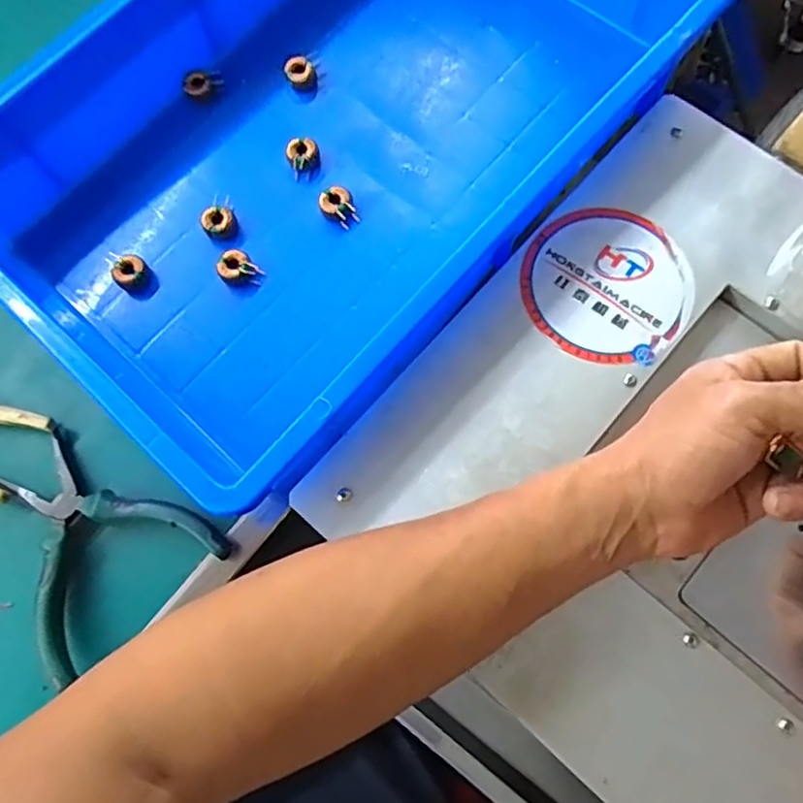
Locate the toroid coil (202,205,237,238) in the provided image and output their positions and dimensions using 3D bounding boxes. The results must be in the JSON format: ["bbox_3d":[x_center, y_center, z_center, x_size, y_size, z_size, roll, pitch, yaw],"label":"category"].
[{"bbox_3d":[-0.123,-0.121,0.427,0.021,0.008,0.020,0,73,1],"label":"toroid coil"}]

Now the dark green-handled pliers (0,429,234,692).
[{"bbox_3d":[-0.183,0.075,0.373,0.122,0.025,0.124,-36,75,-9],"label":"dark green-handled pliers"}]

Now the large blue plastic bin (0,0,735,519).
[{"bbox_3d":[-0.045,-0.179,0.411,0.280,0.092,0.431,39,77,12],"label":"large blue plastic bin"}]

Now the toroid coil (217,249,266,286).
[{"bbox_3d":[-0.106,-0.086,0.417,0.027,0.012,0.021,30,76,10],"label":"toroid coil"}]

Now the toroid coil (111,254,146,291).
[{"bbox_3d":[-0.179,-0.086,0.418,0.022,0.009,0.022,0,73,1],"label":"toroid coil"}]

